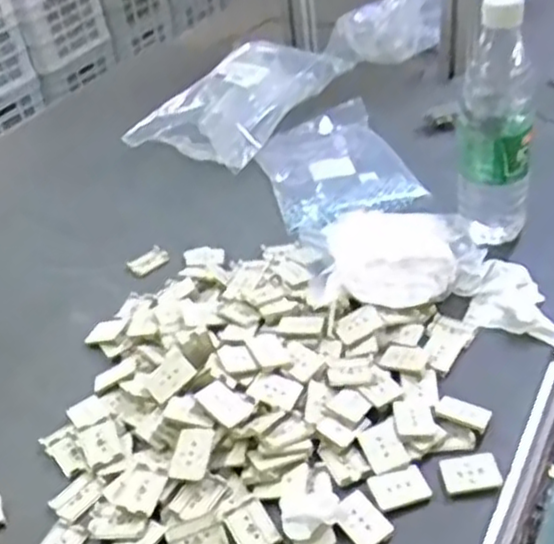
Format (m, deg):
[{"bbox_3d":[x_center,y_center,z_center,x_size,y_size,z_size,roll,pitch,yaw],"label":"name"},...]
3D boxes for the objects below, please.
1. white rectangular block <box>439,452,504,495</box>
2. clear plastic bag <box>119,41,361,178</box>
[{"bbox_3d":[0.134,0.138,0.503,0.038,0.006,0.027,-5,39,2],"label":"white rectangular block"},{"bbox_3d":[-0.045,-0.231,0.956,0.173,0.068,0.266,19,44,29],"label":"clear plastic bag"}]

